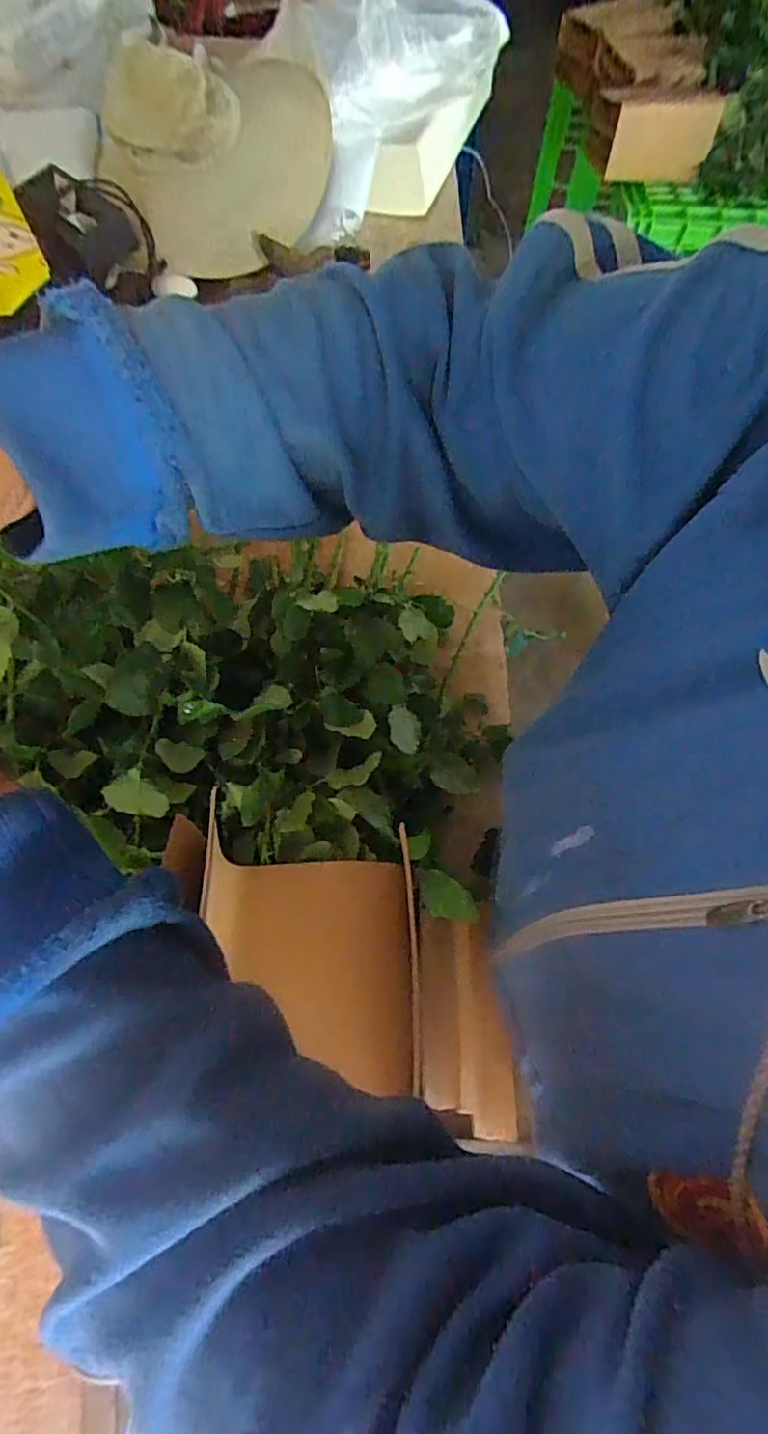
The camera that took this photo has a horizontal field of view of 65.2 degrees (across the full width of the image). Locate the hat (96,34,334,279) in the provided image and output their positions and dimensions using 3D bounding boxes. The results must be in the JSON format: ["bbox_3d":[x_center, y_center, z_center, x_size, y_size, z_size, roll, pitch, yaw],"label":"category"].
[{"bbox_3d":[-0.260,-0.909,1.017,0.348,0.328,0.284,-12,64,-6],"label":"hat"}]

